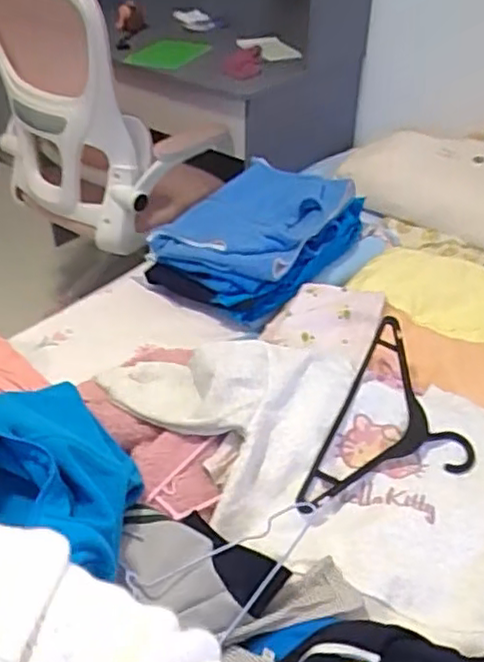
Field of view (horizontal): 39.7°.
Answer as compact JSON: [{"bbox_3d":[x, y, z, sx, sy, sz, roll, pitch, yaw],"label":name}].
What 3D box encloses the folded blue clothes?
[{"bbox_3d":[0.032,-0.210,1.456,0.340,0.153,0.435,19,40,23],"label":"folded blue clothes"}]

